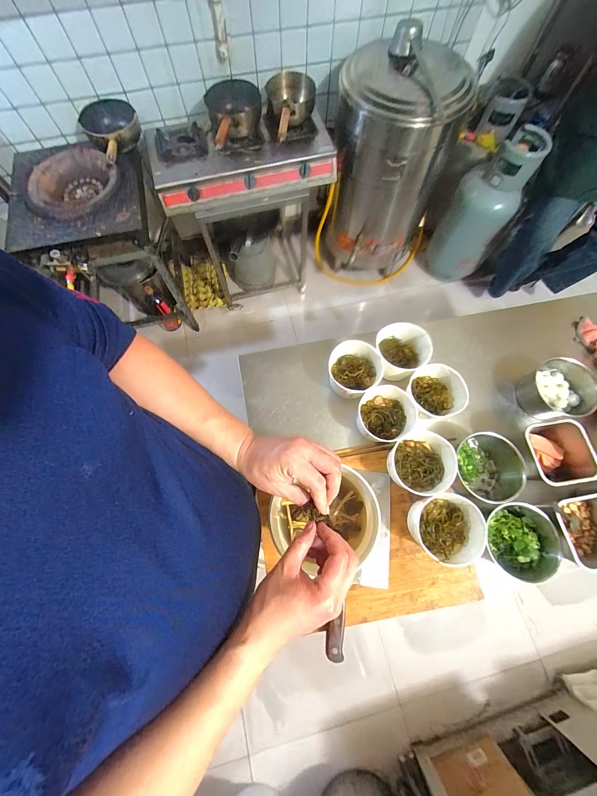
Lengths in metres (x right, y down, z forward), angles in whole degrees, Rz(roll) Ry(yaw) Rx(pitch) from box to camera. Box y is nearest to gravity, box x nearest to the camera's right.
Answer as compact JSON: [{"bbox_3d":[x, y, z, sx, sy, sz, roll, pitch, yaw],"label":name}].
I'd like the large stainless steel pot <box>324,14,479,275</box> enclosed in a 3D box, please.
[{"bbox_3d":[0.374,-1.004,1.390,0.493,0.819,0.461,0,72,0],"label":"large stainless steel pot"}]

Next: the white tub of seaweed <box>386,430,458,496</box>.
[{"bbox_3d":[0.242,0.131,0.579,0.115,0.066,0.107,0,72,0],"label":"white tub of seaweed"}]

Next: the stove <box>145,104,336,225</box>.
[{"bbox_3d":[-0.216,-0.935,1.139,0.667,0.176,0.361,-16,73,-5],"label":"stove"}]

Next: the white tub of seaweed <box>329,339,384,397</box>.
[{"bbox_3d":[0.126,-0.061,0.659,0.114,0.065,0.115,0,72,0],"label":"white tub of seaweed"}]

